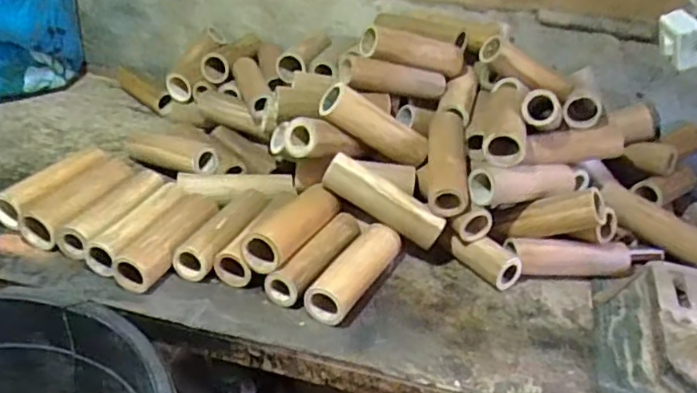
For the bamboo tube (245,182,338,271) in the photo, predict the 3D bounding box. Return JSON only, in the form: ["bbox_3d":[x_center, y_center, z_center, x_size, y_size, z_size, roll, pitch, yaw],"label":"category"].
[{"bbox_3d":[-0.072,0.033,0.803,0.063,0.050,0.169,19,32,23],"label":"bamboo tube"}]

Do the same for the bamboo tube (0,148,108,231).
[{"bbox_3d":[-0.438,-0.011,0.901,0.063,0.063,0.183,19,32,22],"label":"bamboo tube"}]

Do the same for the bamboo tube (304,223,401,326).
[{"bbox_3d":[0.013,0.093,0.794,0.060,0.057,0.189,17,32,19],"label":"bamboo tube"}]

